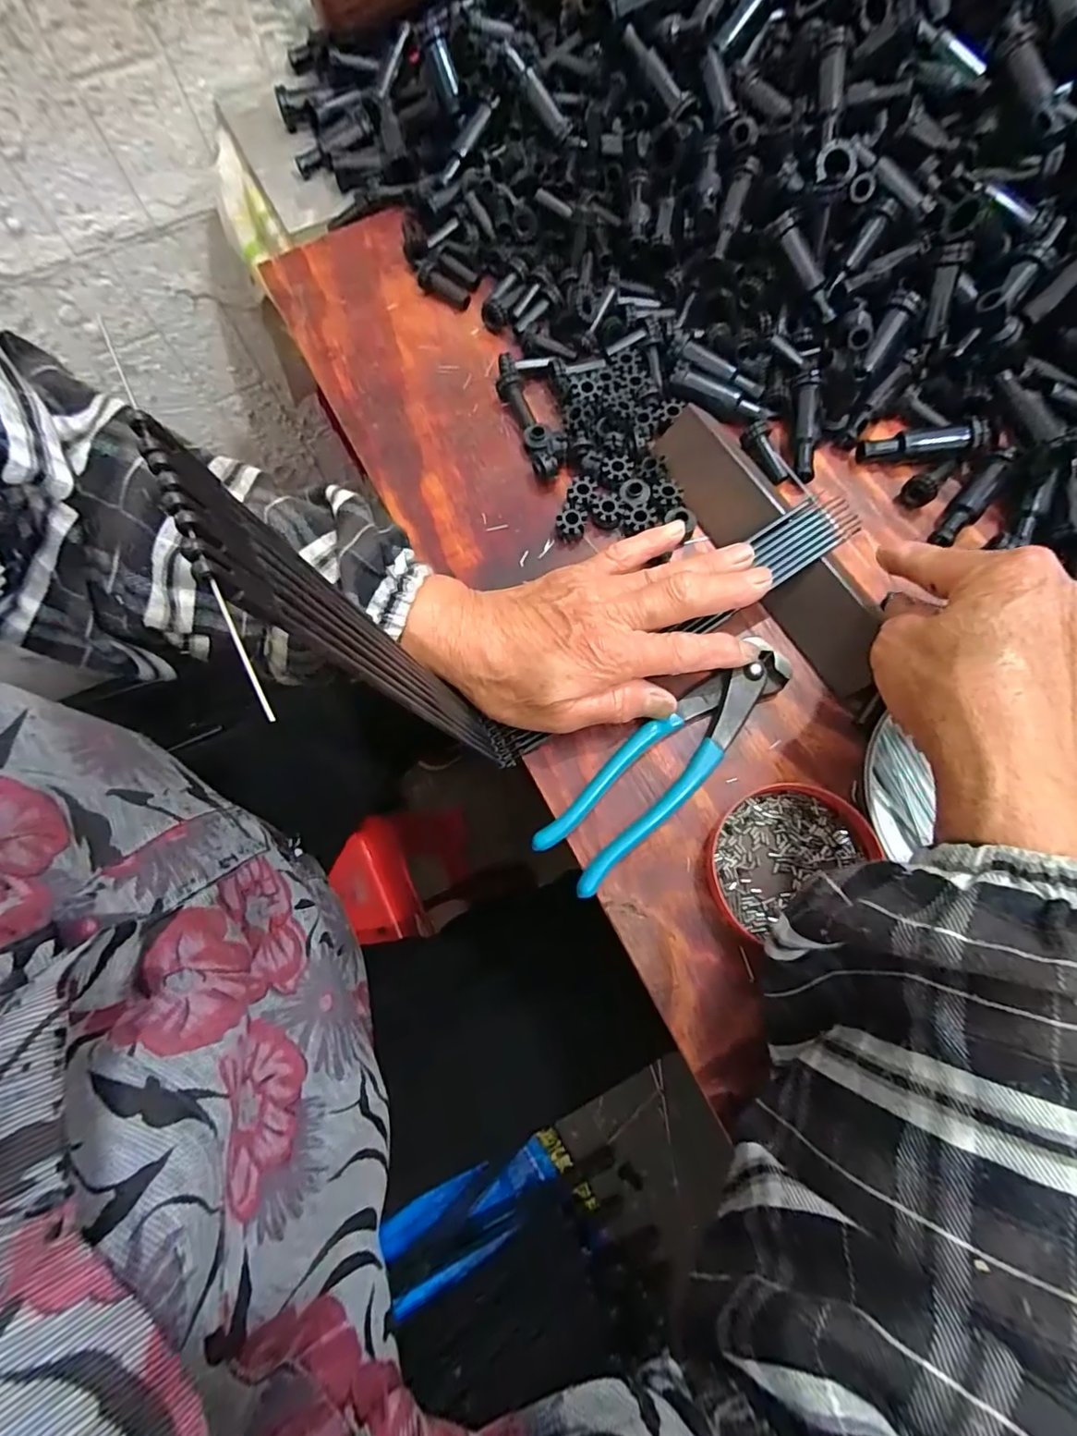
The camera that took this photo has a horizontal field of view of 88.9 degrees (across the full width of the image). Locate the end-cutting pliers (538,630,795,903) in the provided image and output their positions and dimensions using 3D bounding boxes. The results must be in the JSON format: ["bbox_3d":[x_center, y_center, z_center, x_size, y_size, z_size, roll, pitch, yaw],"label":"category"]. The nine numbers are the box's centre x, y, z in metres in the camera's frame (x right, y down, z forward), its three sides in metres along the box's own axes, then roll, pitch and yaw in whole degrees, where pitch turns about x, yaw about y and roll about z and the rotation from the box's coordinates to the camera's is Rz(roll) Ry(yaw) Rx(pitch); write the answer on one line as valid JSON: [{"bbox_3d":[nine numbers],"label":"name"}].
[{"bbox_3d":[0.069,0.021,0.287,0.161,0.019,0.040,-43,77,-12],"label":"end-cutting pliers"}]

